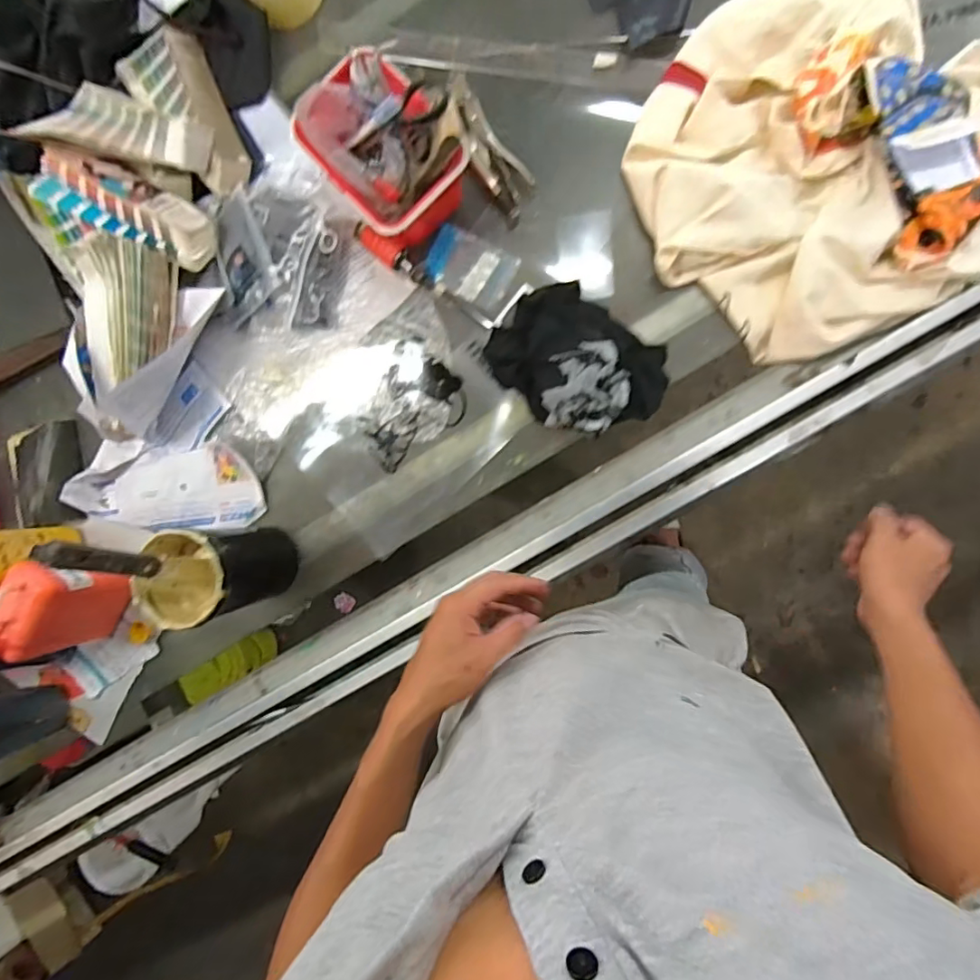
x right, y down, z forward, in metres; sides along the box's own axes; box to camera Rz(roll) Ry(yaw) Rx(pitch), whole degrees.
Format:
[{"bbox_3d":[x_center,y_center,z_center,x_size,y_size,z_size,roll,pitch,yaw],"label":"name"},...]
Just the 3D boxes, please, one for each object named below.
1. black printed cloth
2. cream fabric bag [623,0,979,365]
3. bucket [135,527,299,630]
[{"bbox_3d":[0.099,-0.149,0.633,0.205,0.061,0.151,41,96,7],"label":"black printed cloth"},{"bbox_3d":[0.366,-0.364,0.582,0.399,0.058,0.387,43,96,7],"label":"cream fabric bag"},{"bbox_3d":[-0.310,0.093,0.635,0.092,0.177,0.096,0,90,9],"label":"bucket"}]

